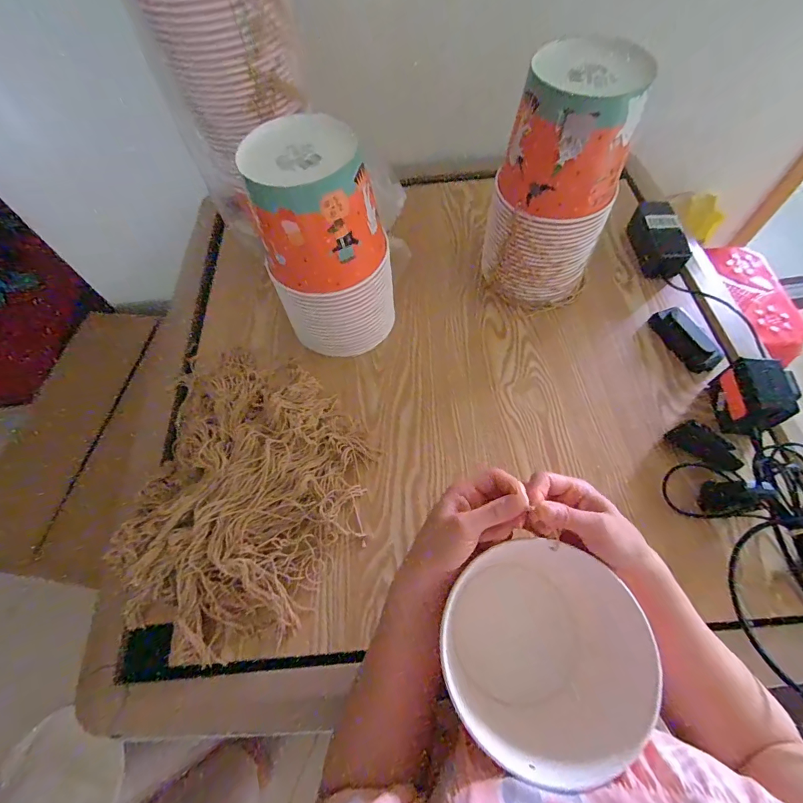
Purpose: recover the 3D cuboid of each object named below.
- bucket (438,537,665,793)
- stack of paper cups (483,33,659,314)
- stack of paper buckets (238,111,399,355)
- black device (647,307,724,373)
[{"bbox_3d":[0.125,0.230,0.362,0.162,0.144,0.154,-1,63,2],"label":"bucket"},{"bbox_3d":[0.204,-0.270,0.528,0.141,0.291,0.140,-35,66,-14],"label":"stack of paper cups"},{"bbox_3d":[-0.092,-0.195,0.513,0.147,0.281,0.130,-6,63,0],"label":"stack of paper buckets"},{"bbox_3d":[0.421,-0.094,0.574,0.035,0.034,0.108,-23,64,-9],"label":"black device"}]

